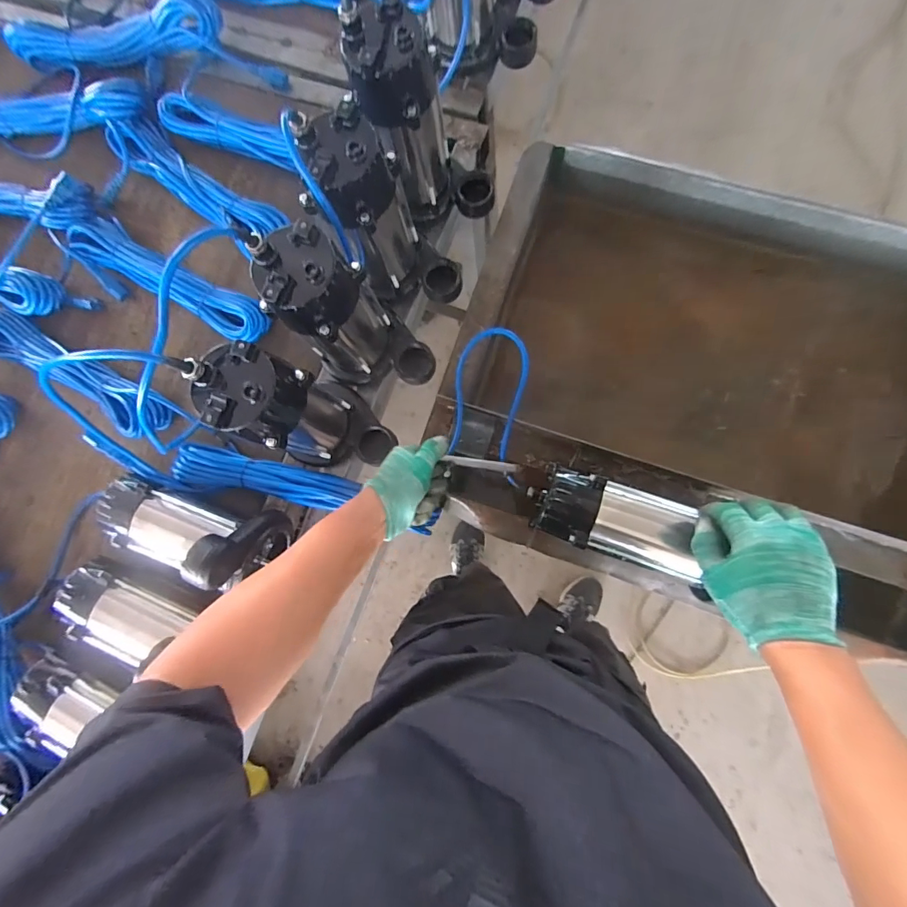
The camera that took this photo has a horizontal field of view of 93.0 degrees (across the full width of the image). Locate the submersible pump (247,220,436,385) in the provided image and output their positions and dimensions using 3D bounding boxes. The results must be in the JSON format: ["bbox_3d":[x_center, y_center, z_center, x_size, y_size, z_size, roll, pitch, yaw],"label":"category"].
[{"bbox_3d":[-0.118,-0.147,0.514,0.116,0.227,0.133,-44,82,-1],"label":"submersible pump"}]

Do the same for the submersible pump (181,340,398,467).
[{"bbox_3d":[-0.167,-0.044,0.508,0.143,0.230,0.111,14,85,7],"label":"submersible pump"}]

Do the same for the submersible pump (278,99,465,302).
[{"bbox_3d":[-0.078,-0.270,0.519,0.129,0.242,0.121,-28,82,2],"label":"submersible pump"}]

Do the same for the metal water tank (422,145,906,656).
[{"bbox_3d":[0.386,-0.086,0.675,0.740,0.277,0.589,20,86,7],"label":"metal water tank"}]

